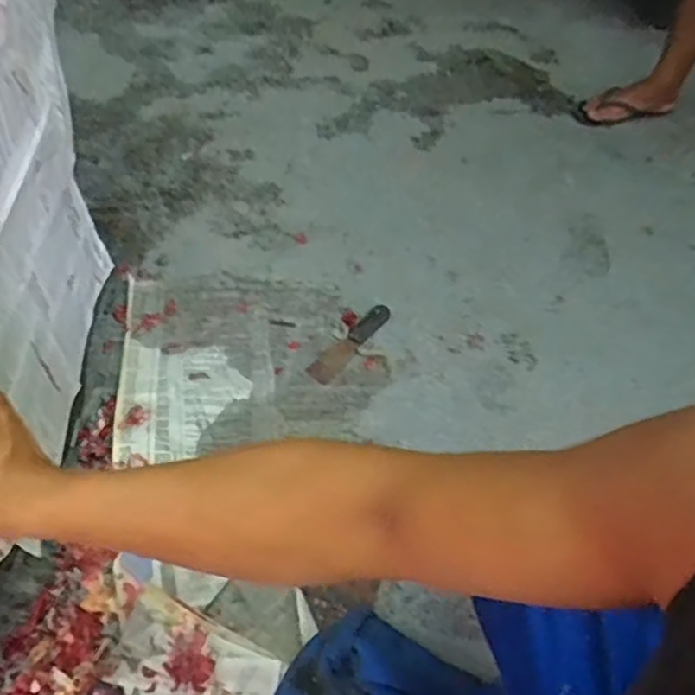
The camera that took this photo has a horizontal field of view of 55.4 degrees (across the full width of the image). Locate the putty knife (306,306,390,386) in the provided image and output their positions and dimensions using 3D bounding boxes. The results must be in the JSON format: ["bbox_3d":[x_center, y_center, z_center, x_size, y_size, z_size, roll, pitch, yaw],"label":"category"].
[{"bbox_3d":[0.010,-0.011,1.172,0.046,0.011,0.204,33,55,22],"label":"putty knife"}]

